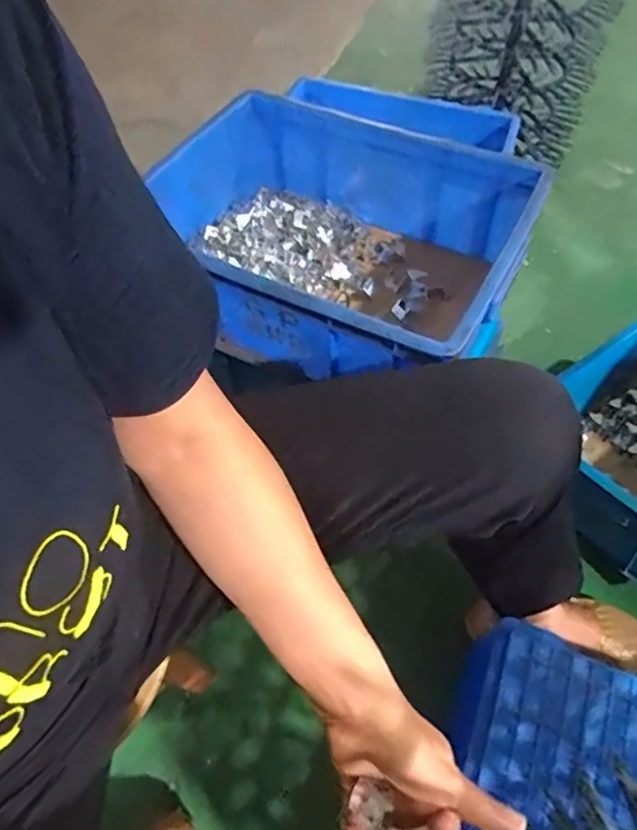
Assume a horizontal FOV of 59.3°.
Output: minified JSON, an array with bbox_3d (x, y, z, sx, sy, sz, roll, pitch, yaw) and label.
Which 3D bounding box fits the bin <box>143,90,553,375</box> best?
[{"bbox_3d":[-0.009,-0.211,0.677,0.472,0.152,0.304,27,61,18],"label":"bin"}]

